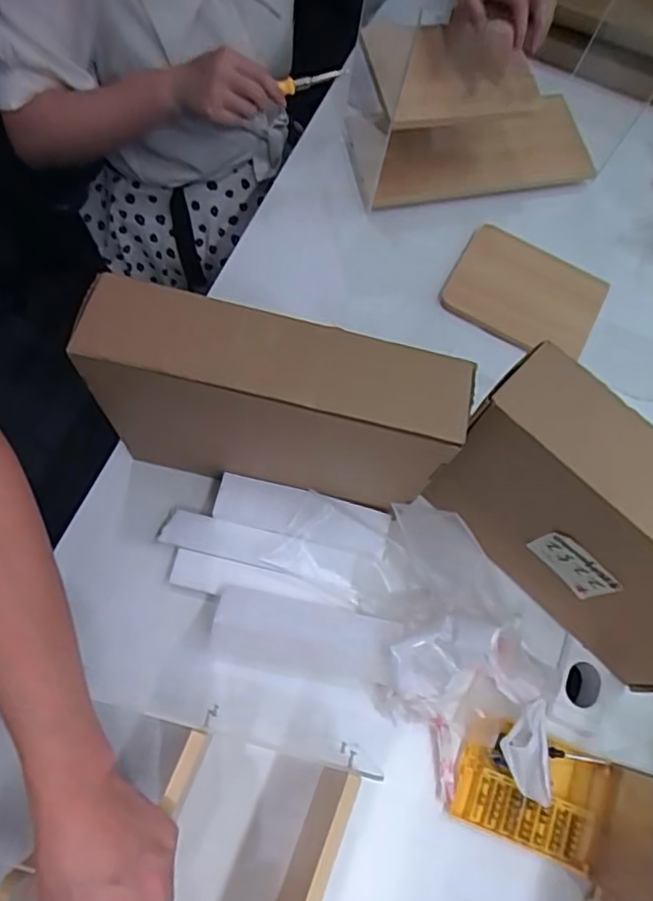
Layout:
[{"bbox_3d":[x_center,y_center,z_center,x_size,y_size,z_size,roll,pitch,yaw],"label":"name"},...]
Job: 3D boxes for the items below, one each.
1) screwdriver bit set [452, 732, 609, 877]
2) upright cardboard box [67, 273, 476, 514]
[{"bbox_3d":[0.213,0.361,0.638,0.155,0.023,0.109,20,72,2],"label":"screwdriver bit set"},{"bbox_3d":[-0.053,-0.039,0.605,0.330,0.251,0.086,14,72,-1],"label":"upright cardboard box"}]

